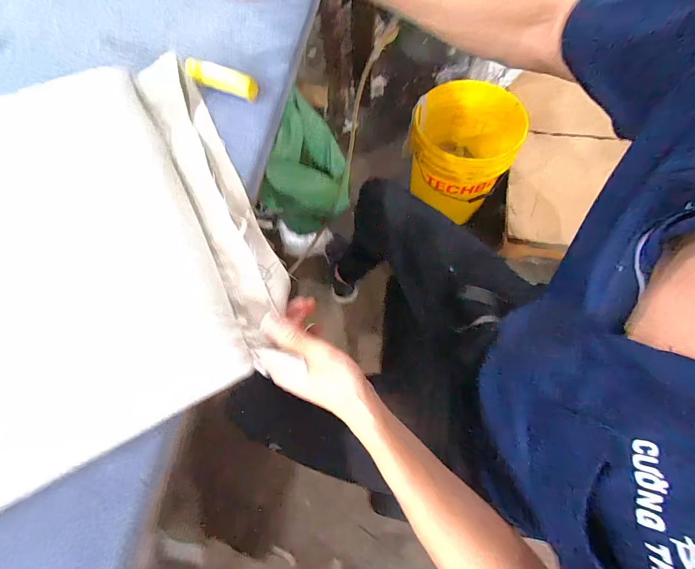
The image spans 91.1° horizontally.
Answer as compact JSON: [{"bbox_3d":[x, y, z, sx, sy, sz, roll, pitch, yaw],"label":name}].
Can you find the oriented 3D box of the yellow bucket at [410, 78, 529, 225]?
[{"bbox_3d":[0.365,-0.419,1.162,0.319,0.344,0.319,25,70,12],"label":"yellow bucket"}]

